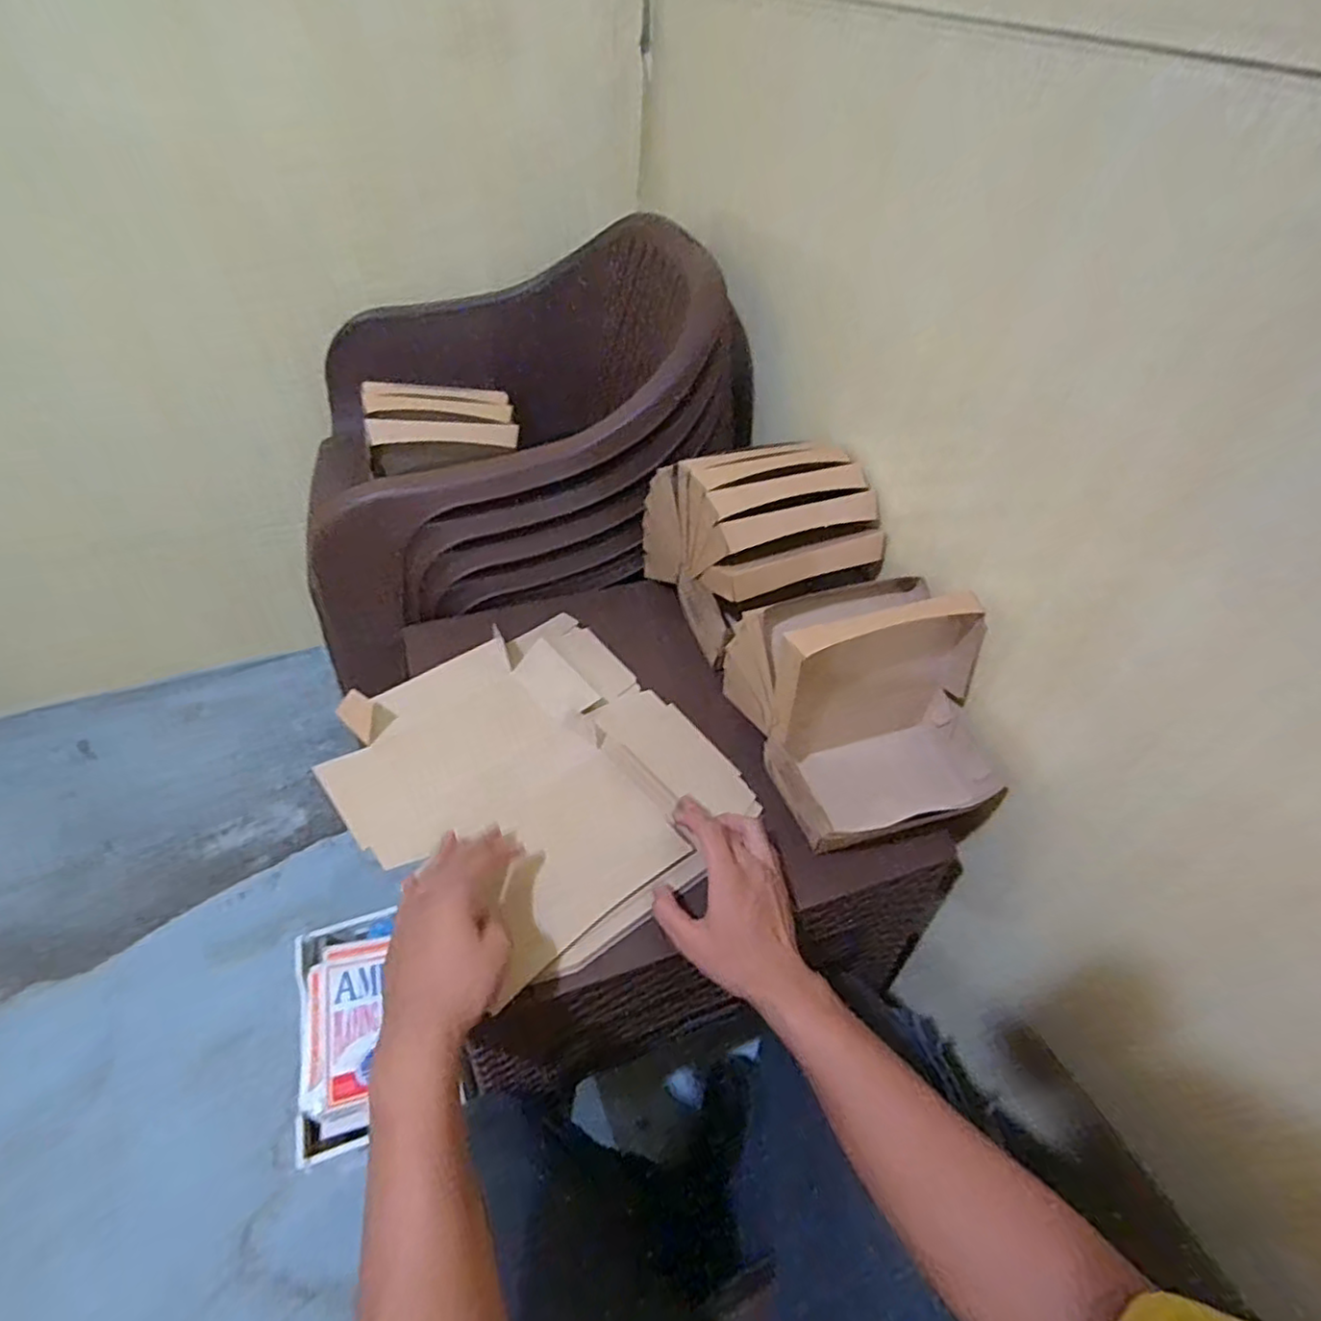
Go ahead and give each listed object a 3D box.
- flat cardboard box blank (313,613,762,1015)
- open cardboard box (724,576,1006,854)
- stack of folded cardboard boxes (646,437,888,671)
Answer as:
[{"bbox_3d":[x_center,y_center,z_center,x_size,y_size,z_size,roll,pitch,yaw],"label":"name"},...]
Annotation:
[{"bbox_3d":[-0.117,0.094,0.622,0.297,0.038,0.324,-34,58,-31],"label":"flat cardboard box blank"},{"bbox_3d":[0.194,0.033,0.619,0.206,0.143,0.204,-9,48,-13],"label":"open cardboard box"},{"bbox_3d":[0.111,-0.144,0.750,0.187,0.168,0.214,-14,50,-18],"label":"stack of folded cardboard boxes"}]

